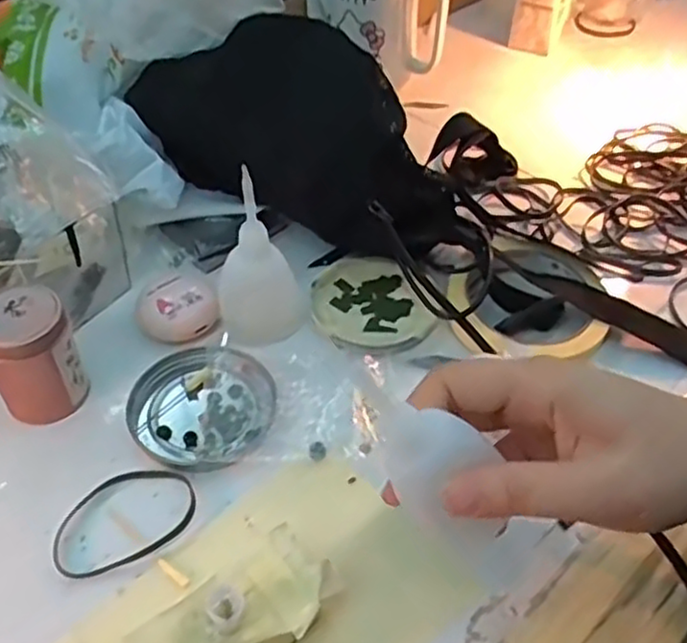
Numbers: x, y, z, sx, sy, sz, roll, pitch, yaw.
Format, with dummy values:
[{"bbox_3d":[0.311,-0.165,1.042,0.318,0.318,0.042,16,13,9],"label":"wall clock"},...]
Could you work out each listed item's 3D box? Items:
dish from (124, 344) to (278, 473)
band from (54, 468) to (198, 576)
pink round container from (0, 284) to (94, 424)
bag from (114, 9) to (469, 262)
[{"bbox_3d":[-0.076,0.048,0.398,0.077,0.011,0.080,1,47,-1],"label":"dish"},{"bbox_3d":[-0.108,0.095,0.352,0.070,0.004,0.048,-19,51,-19],"label":"band"},{"bbox_3d":[-0.165,0.019,0.383,0.044,0.061,0.043,1,47,-1],"label":"pink round container"},{"bbox_3d":[-0.020,-0.129,0.496,0.223,0.098,0.116,30,53,23],"label":"bag"}]

